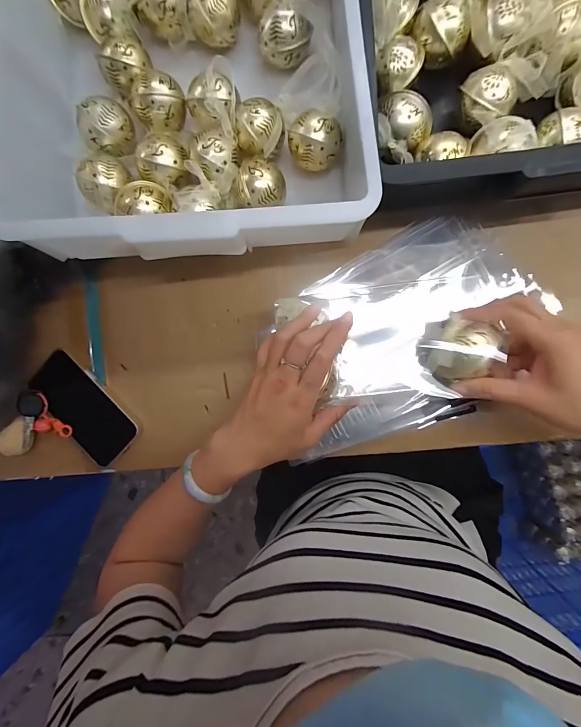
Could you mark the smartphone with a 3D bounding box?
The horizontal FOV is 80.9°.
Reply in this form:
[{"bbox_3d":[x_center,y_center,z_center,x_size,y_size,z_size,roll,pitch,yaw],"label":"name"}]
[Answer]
[{"bbox_3d":[-0.251,0.054,0.412,0.142,0.015,0.073,45,95,4],"label":"smartphone"}]

